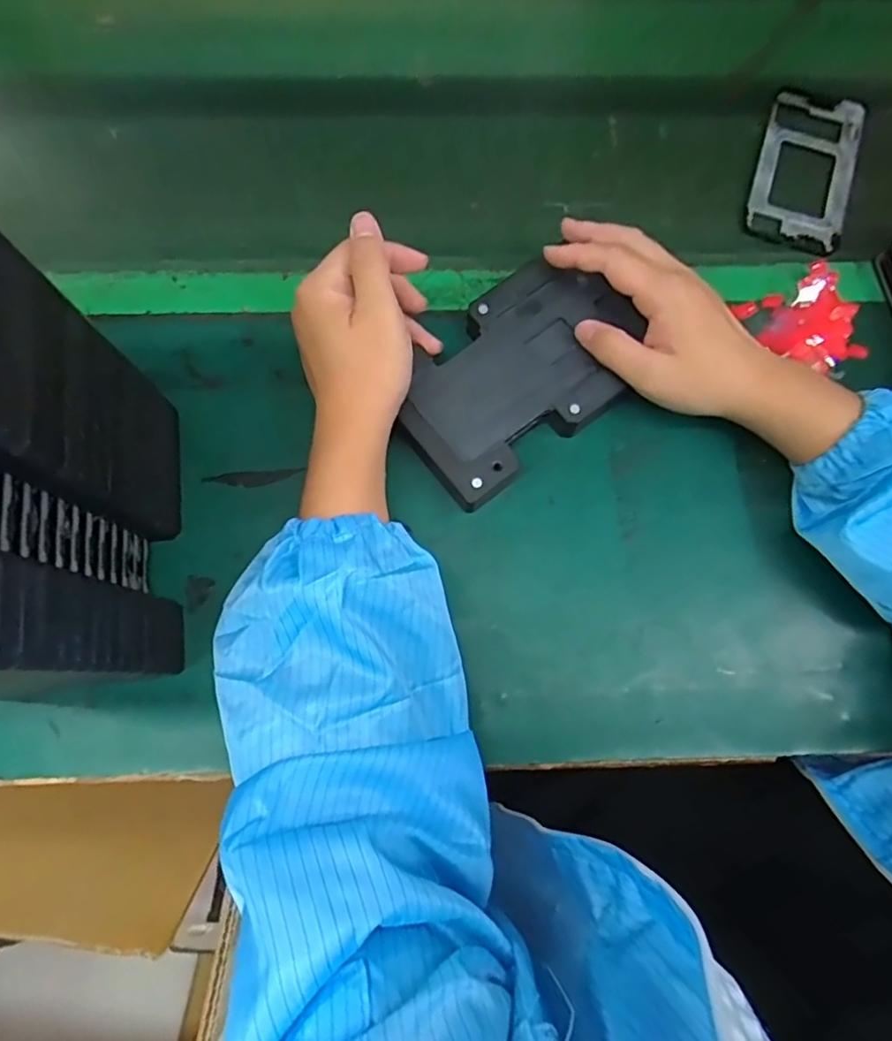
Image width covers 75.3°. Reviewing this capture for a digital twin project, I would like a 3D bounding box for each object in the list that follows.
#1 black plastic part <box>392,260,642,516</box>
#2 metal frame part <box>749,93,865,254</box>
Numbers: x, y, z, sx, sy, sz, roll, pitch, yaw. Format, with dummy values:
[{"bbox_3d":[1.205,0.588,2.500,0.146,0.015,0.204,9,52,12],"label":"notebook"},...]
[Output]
[{"bbox_3d":[0.047,-0.099,0.384,0.170,0.016,0.109,-38,78,-10],"label":"black plastic part"},{"bbox_3d":[0.284,-0.280,0.456,0.070,0.013,0.141,18,75,5],"label":"metal frame part"}]

